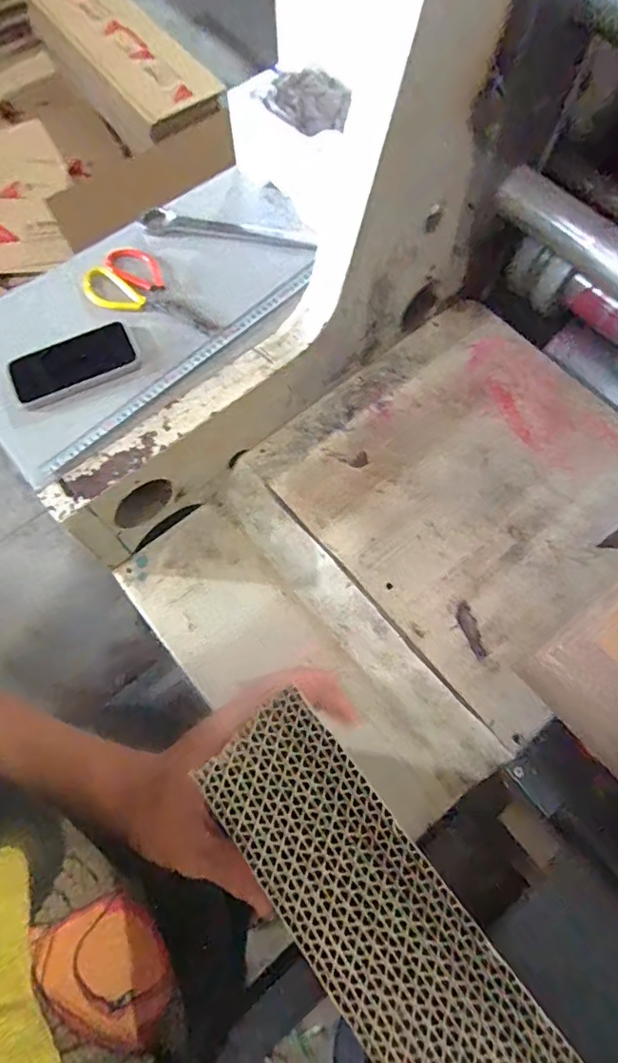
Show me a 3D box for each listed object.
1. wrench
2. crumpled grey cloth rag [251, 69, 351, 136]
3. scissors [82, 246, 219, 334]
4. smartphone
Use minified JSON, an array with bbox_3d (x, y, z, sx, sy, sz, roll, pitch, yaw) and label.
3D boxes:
[{"bbox_3d":[-0.116,-0.437,0.805,0.260,0.011,0.032,11,69,6],"label":"wrench"},{"bbox_3d":[-0.001,-0.577,0.747,0.120,0.031,0.081,25,71,11],"label":"crumpled grey cloth rag"},{"bbox_3d":[-0.208,-0.318,0.749,0.206,0.014,0.096,30,72,12],"label":"scissors"},{"bbox_3d":[-0.304,-0.217,0.714,0.155,0.011,0.081,-26,70,-9],"label":"smartphone"}]

